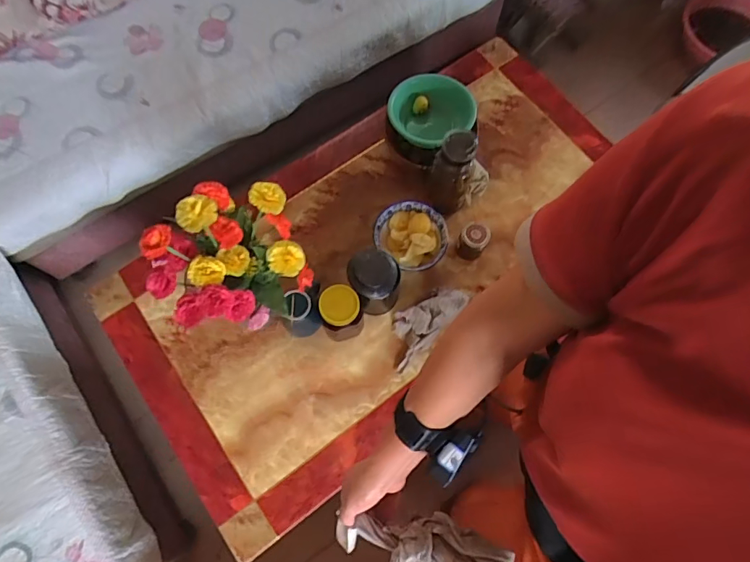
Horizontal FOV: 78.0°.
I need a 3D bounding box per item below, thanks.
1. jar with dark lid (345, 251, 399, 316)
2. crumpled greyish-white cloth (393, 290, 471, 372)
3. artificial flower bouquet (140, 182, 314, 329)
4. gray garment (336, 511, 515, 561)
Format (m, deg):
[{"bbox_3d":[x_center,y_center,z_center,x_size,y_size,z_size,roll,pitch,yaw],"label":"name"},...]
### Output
[{"bbox_3d":[-0.001,0.007,0.926,0.093,0.182,0.082,12,71,4],"label":"jar with dark lid"},{"bbox_3d":[0.110,0.088,0.960,0.205,0.044,0.098,-33,74,-11],"label":"crumpled greyish-white cloth"},{"bbox_3d":[-0.198,-0.038,0.651,0.194,0.173,0.188,13,71,4],"label":"artificial flower bouquet"},{"bbox_3d":[0.069,0.330,0.558,0.190,0.054,0.080,4,70,21],"label":"gray garment"}]

